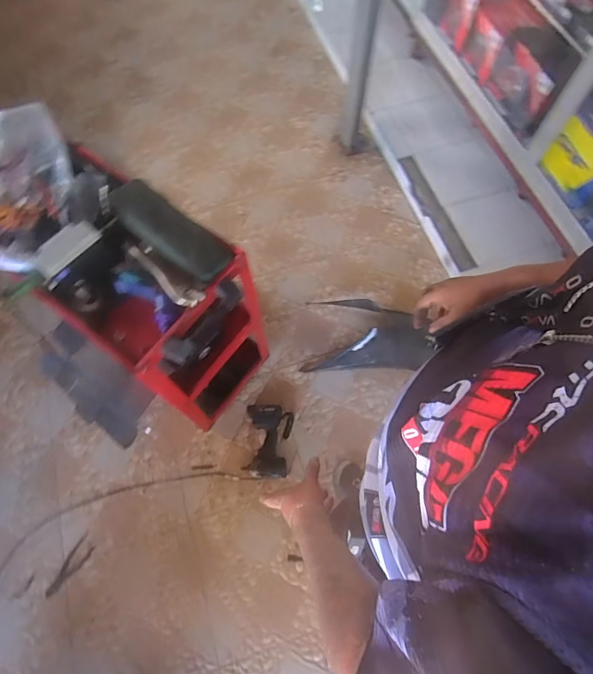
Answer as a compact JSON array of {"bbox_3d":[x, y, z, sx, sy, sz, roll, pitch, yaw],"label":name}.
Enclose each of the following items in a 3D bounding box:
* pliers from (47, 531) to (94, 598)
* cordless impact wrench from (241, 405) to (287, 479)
[{"bbox_3d":[-0.727,0.739,1.312,0.058,0.010,0.193,31,69,13],"label":"pliers"},{"bbox_3d":[-0.106,0.354,1.395,0.137,0.071,0.235,0,68,0],"label":"cordless impact wrench"}]

